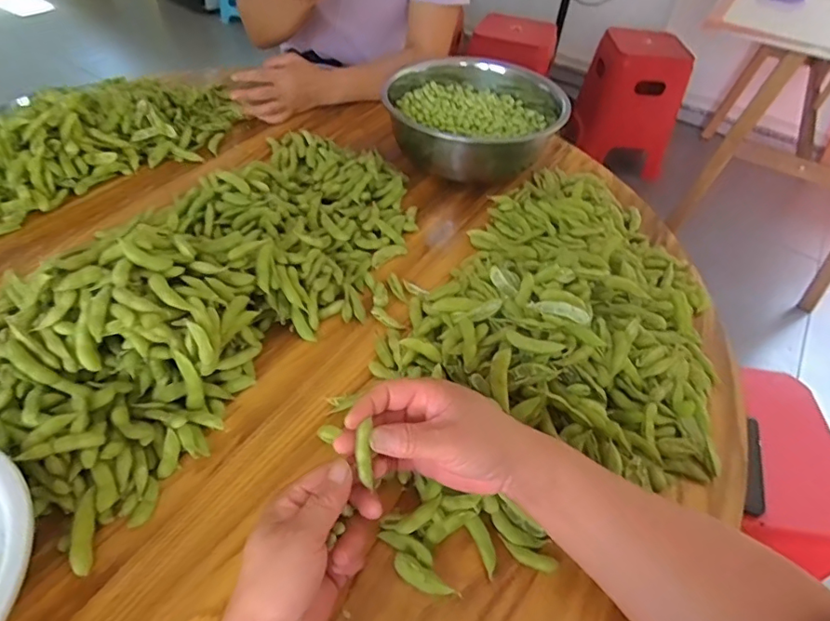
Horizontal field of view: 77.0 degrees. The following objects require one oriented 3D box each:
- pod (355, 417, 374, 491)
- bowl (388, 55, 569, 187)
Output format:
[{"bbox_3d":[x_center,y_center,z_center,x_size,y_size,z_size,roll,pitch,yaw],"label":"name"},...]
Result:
[{"bbox_3d":[-0.034,0.099,0.353,0.011,0.007,0.042,-4,92,-9],"label":"pod"},{"bbox_3d":[0.089,-0.290,0.764,0.238,0.096,0.238,6,47,0],"label":"bowl"}]

